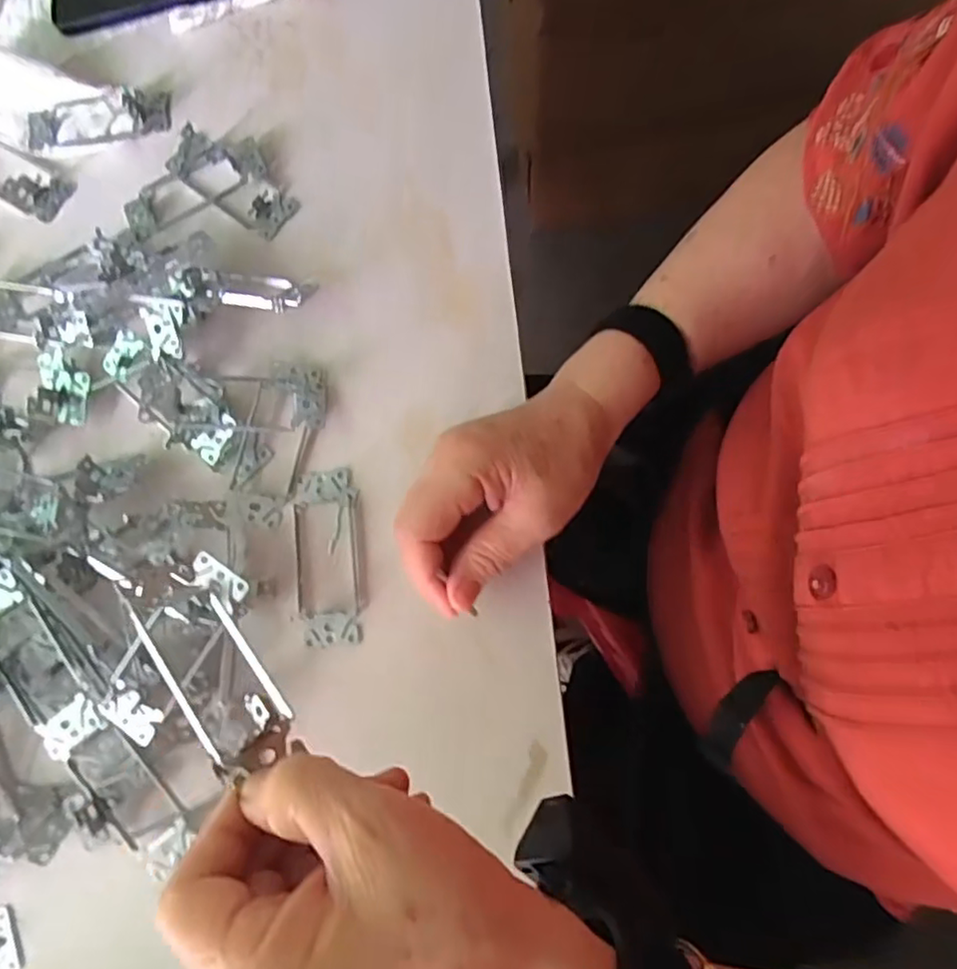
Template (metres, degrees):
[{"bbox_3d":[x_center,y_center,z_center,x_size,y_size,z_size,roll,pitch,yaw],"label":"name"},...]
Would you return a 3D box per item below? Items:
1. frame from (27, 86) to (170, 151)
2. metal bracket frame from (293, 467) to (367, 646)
[{"bbox_3d":[-0.282,-0.272,0.454,0.107,0.020,0.036,-9,77,3],"label":"frame"},{"bbox_3d":[-0.092,0.043,0.379,0.041,0.005,0.105,-8,77,3],"label":"metal bracket frame"}]

